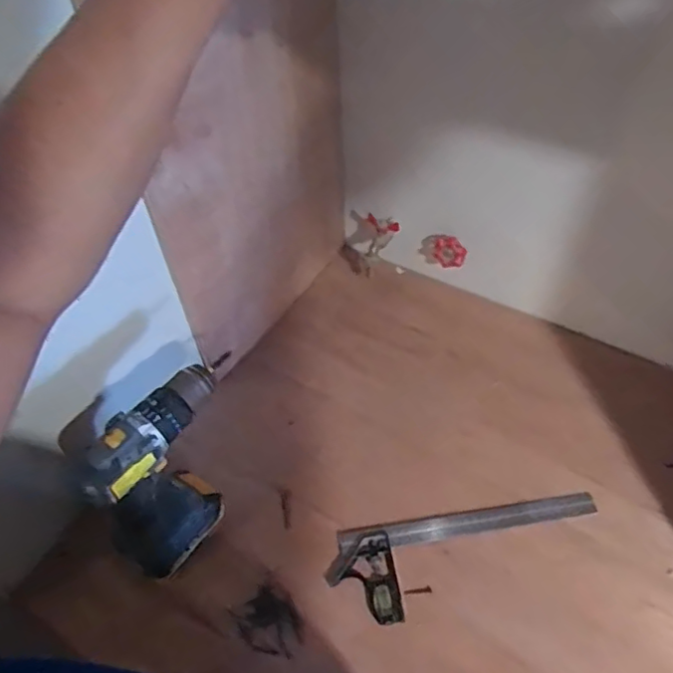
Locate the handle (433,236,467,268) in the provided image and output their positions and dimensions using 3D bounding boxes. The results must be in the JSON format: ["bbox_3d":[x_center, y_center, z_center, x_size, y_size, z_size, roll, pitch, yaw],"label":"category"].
[{"bbox_3d":[0.162,-0.122,0.863,0.048,0.046,0.014,-11,26,32],"label":"handle"}]

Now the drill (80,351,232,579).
[{"bbox_3d":[-0.168,0.139,0.633,0.065,0.203,0.173,26,58,23],"label":"drill"}]

